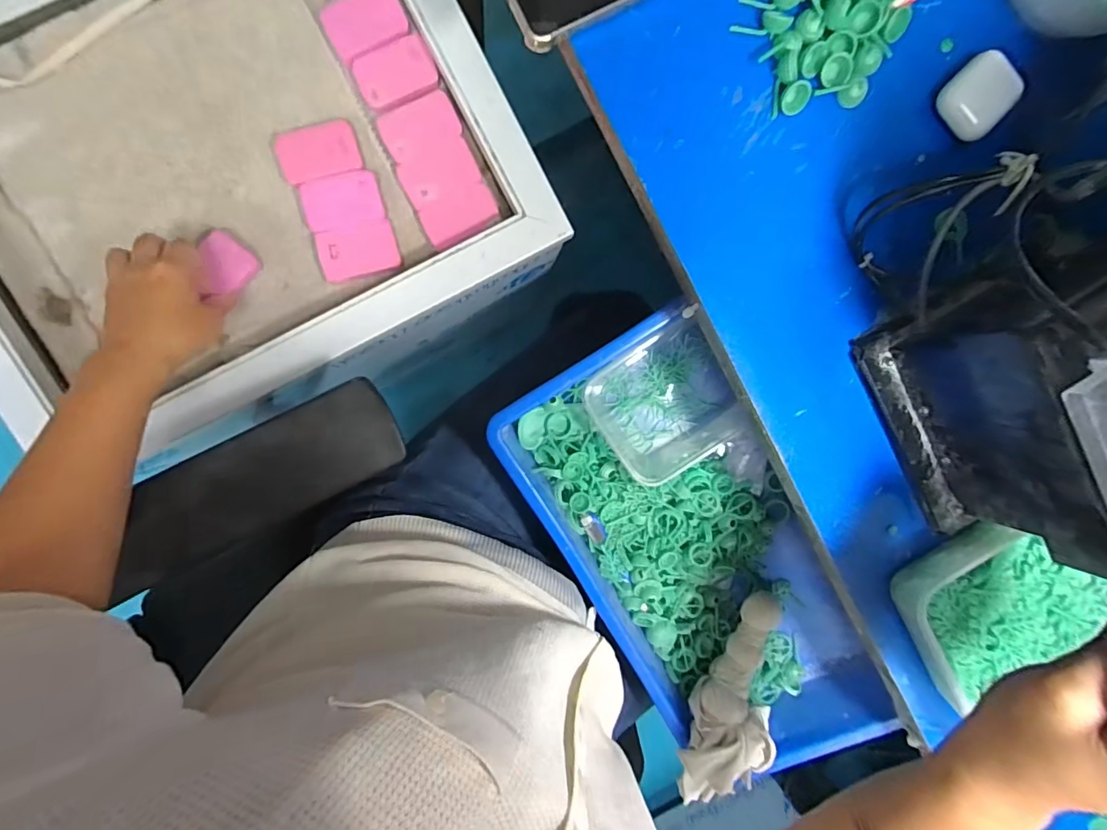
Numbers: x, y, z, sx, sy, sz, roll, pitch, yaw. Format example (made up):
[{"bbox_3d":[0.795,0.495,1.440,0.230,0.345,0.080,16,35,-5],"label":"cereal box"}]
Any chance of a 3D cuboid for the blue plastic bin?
[{"bbox_3d":[0.126,0.125,0.478,0.229,0.077,0.407,-32,97,-4],"label":"blue plastic bin"}]

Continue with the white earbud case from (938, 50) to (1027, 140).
[{"bbox_3d":[0.287,-0.215,0.344,0.040,0.018,0.047,42,88,-8],"label":"white earbud case"}]

